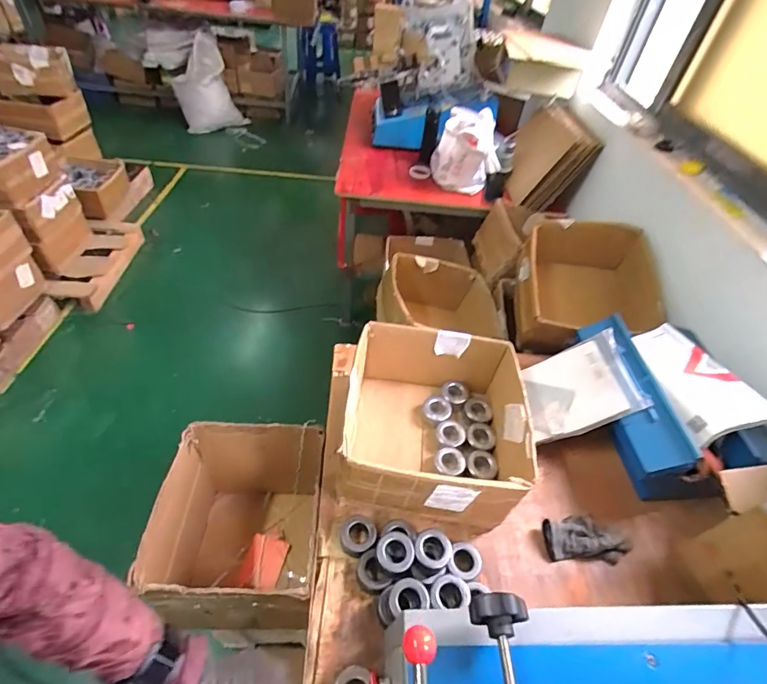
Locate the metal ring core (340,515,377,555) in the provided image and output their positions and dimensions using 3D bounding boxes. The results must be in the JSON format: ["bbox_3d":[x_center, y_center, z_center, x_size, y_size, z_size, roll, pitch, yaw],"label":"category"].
[{"bbox_3d":[-0.043,0.335,0.731,0.060,0.035,0.065,4,47,-4],"label":"metal ring core"}]

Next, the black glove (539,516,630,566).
[{"bbox_3d":[0.376,0.360,0.768,0.158,0.034,0.077,4,46,-4],"label":"black glove"}]

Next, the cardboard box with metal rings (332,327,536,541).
[{"bbox_3d":[0.097,0.159,0.823,0.330,0.181,0.330,9,46,1],"label":"cardboard box with metal rings"}]

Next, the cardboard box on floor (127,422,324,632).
[{"bbox_3d":[-0.282,0.394,0.891,0.298,0.313,0.326,2,47,-5],"label":"cardboard box on floor"}]

